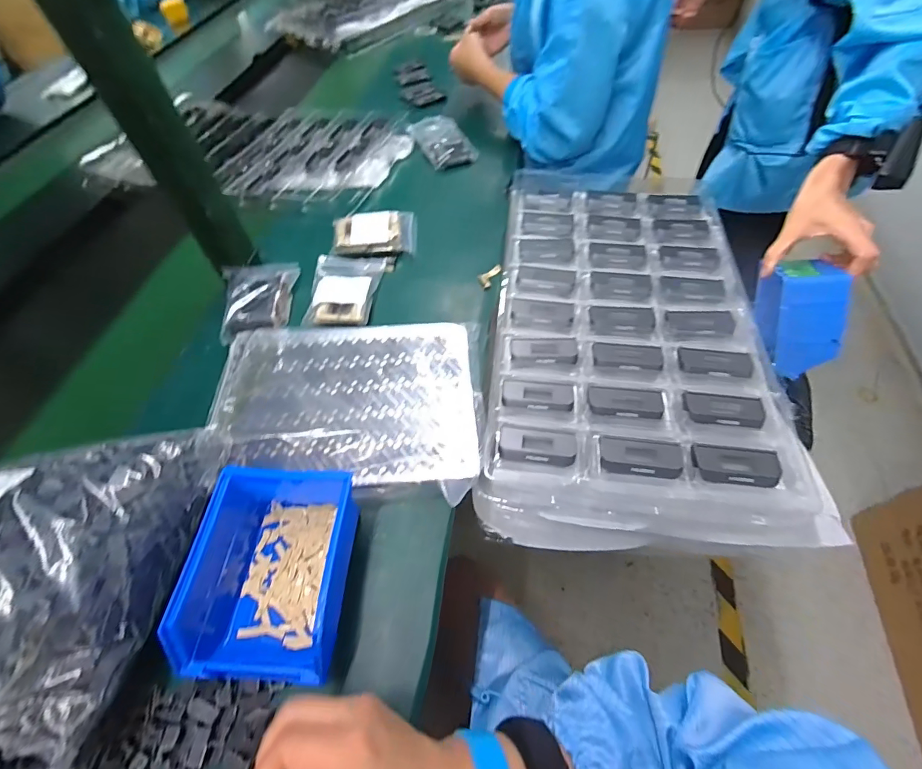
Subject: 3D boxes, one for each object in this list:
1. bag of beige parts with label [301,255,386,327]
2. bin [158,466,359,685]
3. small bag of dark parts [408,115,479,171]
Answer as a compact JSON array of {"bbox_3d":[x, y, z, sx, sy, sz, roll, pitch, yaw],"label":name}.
[{"bbox_3d":[-0.147,-0.122,0.537,0.086,0.018,0.128,-2,55,3],"label":"bag of beige parts with label"},{"bbox_3d":[-0.142,0.139,0.332,0.104,0.072,0.149,1,56,5],"label":"bin"},{"bbox_3d":[-0.037,-0.435,0.748,0.083,0.030,0.151,-26,57,-13],"label":"small bag of dark parts"}]

